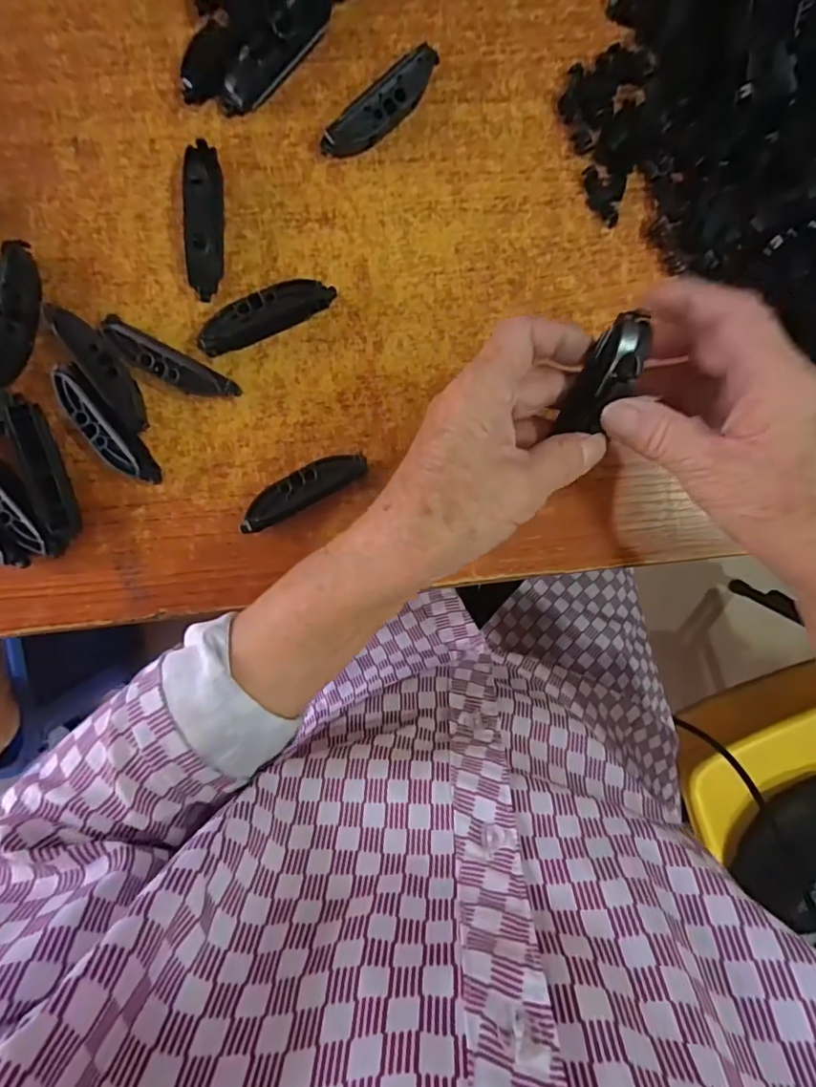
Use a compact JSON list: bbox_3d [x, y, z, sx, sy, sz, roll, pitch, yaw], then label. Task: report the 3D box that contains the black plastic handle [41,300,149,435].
[{"bbox_3d":[-0.172,-0.099,0.307,0.019,0.022,0.074,-33,96,1],"label":"black plastic handle"}]

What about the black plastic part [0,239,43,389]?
[{"bbox_3d":[-0.219,-0.125,0.301,0.020,0.021,0.080,14,95,-4],"label":"black plastic part"}]

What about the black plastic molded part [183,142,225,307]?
[{"bbox_3d":[-0.115,-0.182,0.303,0.017,0.021,0.081,2,95,-3],"label":"black plastic molded part"}]

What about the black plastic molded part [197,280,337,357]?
[{"bbox_3d":[-0.082,-0.132,0.312,0.079,0.019,0.022,-25,96,0],"label":"black plastic molded part"}]

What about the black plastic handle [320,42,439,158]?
[{"bbox_3d":[-0.013,-0.246,0.306,0.081,0.019,0.020,-43,96,2],"label":"black plastic handle"}]

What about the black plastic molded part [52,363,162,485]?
[{"bbox_3d":[-0.173,-0.067,0.311,0.022,0.017,0.076,-38,96,1],"label":"black plastic molded part"}]

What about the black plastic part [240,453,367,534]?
[{"bbox_3d":[-0.063,-0.033,0.321,0.080,0.018,0.020,-30,96,0],"label":"black plastic part"}]

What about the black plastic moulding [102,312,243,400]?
[{"bbox_3d":[-0.137,-0.102,0.310,0.077,0.018,0.019,29,93,-5],"label":"black plastic moulding"}]

